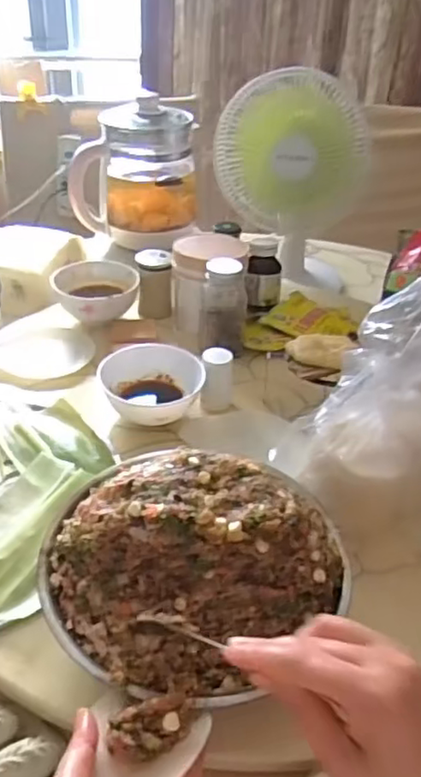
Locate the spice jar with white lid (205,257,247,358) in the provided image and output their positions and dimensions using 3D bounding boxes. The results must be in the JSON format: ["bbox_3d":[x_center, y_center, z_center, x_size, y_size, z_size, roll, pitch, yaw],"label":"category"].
[{"bbox_3d":[0.019,-0.098,0.748,0.047,0.101,0.044,2,37,-1],"label":"spice jar with white lid"}]

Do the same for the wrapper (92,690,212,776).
[{"bbox_3d":[-0.036,0.204,0.366,0.065,0.025,0.051,8,37,6],"label":"wrapper"}]

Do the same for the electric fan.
[{"bbox_3d":[0.117,-0.281,0.910,0.188,0.284,0.138,21,40,22],"label":"electric fan"}]

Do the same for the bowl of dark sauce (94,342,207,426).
[{"bbox_3d":[-0.062,-0.003,0.671,0.104,0.044,0.095,2,37,-1],"label":"bowl of dark sauce"}]

